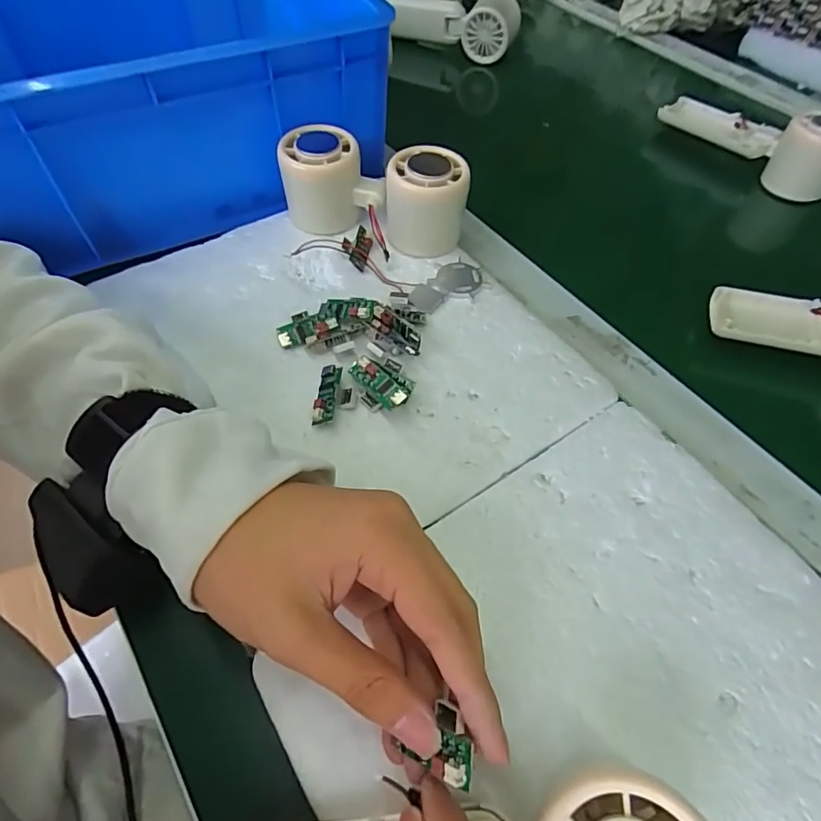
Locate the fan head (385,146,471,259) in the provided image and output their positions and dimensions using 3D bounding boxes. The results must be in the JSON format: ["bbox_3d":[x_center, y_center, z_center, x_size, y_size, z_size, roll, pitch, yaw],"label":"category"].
[{"bbox_3d":[0.010,-0.147,0.362,0.056,0.057,0.049,4,55,0],"label":"fan head"}]

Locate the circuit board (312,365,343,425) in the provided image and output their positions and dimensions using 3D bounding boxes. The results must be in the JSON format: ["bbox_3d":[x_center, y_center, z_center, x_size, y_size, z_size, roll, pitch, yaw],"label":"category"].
[{"bbox_3d":[-0.048,-0.009,0.296,0.012,0.008,0.038,6,55,1],"label":"circuit board"}]

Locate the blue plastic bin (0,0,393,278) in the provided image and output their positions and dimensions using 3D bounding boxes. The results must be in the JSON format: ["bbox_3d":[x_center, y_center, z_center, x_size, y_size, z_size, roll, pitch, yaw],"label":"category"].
[{"bbox_3d":[-0.216,-0.258,0.392,0.327,0.128,0.258,-22,60,-17],"label":"blue plastic bin"}]

